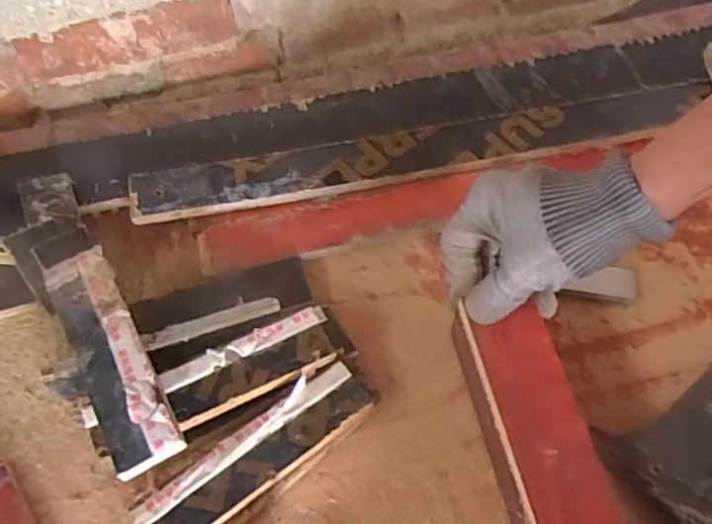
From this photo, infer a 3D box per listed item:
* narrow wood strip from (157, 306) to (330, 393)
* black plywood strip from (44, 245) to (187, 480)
[{"bbox_3d":[-0.075,0.057,0.424,0.117,0.005,0.015,-24,61,-10],"label":"narrow wood strip"},{"bbox_3d":[-0.163,0.059,0.409,0.043,0.011,0.163,-27,61,-12],"label":"black plywood strip"}]

